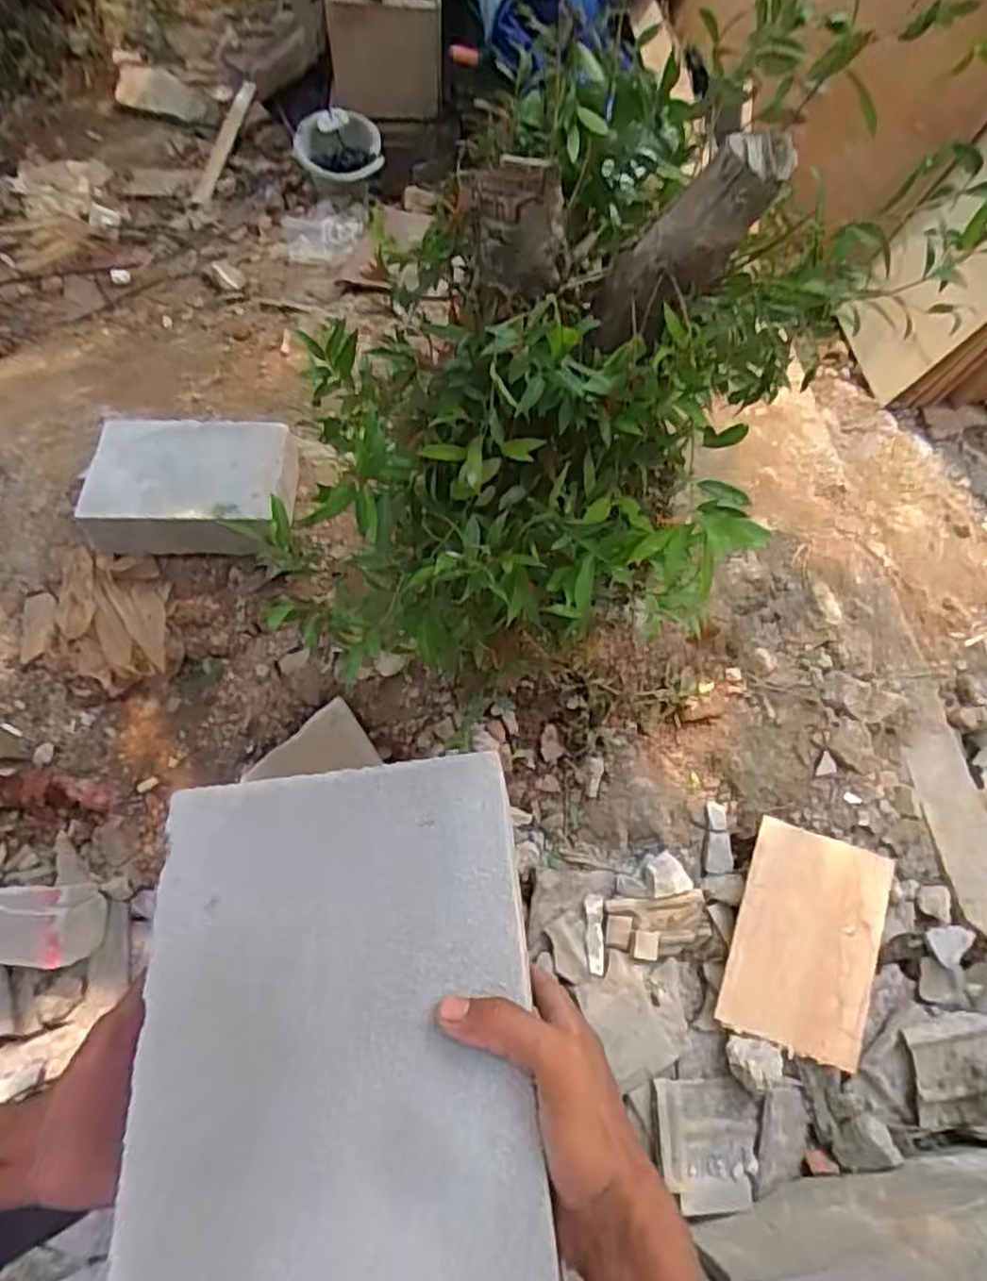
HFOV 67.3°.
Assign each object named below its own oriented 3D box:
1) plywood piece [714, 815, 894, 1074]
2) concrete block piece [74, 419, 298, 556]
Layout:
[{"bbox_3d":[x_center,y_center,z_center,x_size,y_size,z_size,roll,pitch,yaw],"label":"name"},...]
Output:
[{"bbox_3d":[0.532,0.505,1.256,0.225,0.019,0.350,19,70,8],"label":"plywood piece"},{"bbox_3d":[-0.487,-0.253,1.220,0.335,0.109,0.217,1,64,0],"label":"concrete block piece"}]

